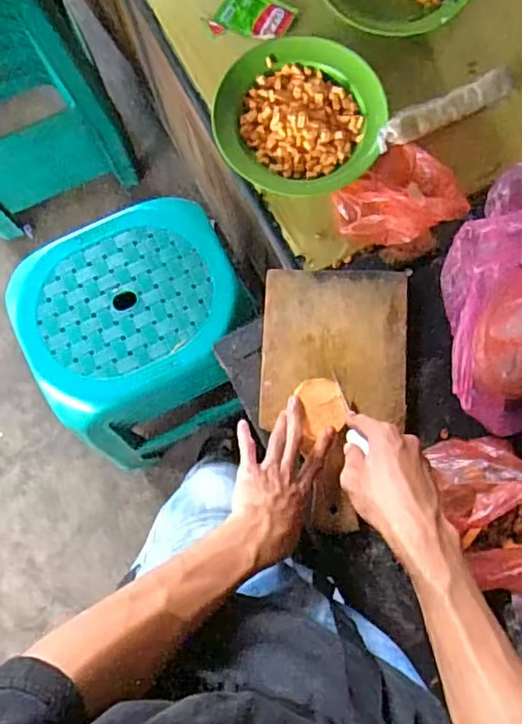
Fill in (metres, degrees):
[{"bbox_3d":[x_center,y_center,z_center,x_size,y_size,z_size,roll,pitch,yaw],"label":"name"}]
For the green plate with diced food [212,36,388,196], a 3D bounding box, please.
[{"bbox_3d":[0.046,-0.308,0.753,0.203,0.033,0.189,0,82,-1],"label":"green plate with diced food"}]

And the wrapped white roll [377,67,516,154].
[{"bbox_3d":[0.231,-0.315,0.748,0.208,0.038,0.035,-29,82,-4],"label":"wrapped white roll"}]

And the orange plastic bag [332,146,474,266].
[{"bbox_3d":[0.168,-0.188,0.725,0.139,0.052,0.124,-37,83,-5],"label":"orange plastic bag"}]

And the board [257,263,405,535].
[{"bbox_3d":[0.081,0.037,0.689,0.162,0.026,0.293,3,82,-1],"label":"board"}]

